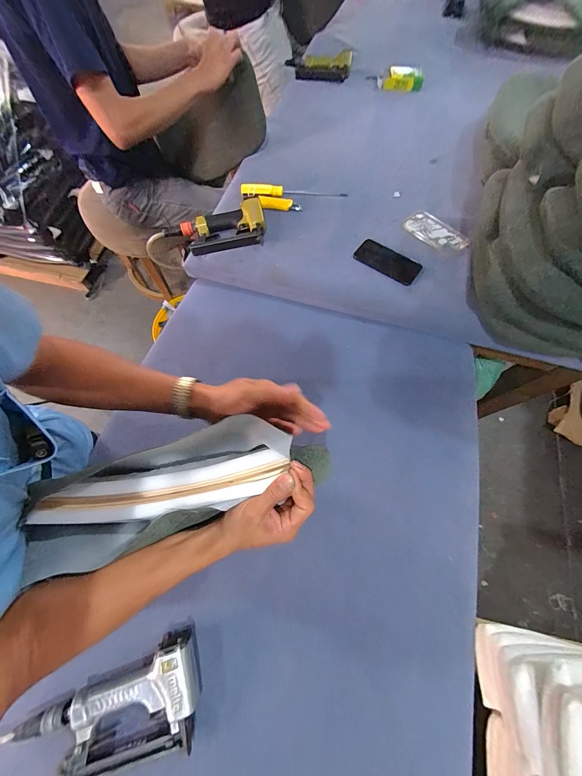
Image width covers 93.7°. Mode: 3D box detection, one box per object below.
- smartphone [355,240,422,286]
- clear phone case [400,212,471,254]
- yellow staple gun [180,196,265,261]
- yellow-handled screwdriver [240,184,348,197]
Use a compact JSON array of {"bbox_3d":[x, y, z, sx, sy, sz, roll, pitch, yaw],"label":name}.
[{"bbox_3d":[0.234,-0.306,0.668,0.157,0.013,0.070,29,71,10],"label":"smartphone"},{"bbox_3d":[0.378,-0.404,0.708,0.163,0.007,0.083,36,72,12],"label":"clear phone case"},{"bbox_3d":[-0.174,-0.412,0.694,0.211,0.041,0.138,-11,69,-5],"label":"yellow staple gun"},{"bbox_3d":[0.008,-0.533,0.737,0.280,0.030,0.033,-1,69,-1],"label":"yellow-handled screwdriver"}]

